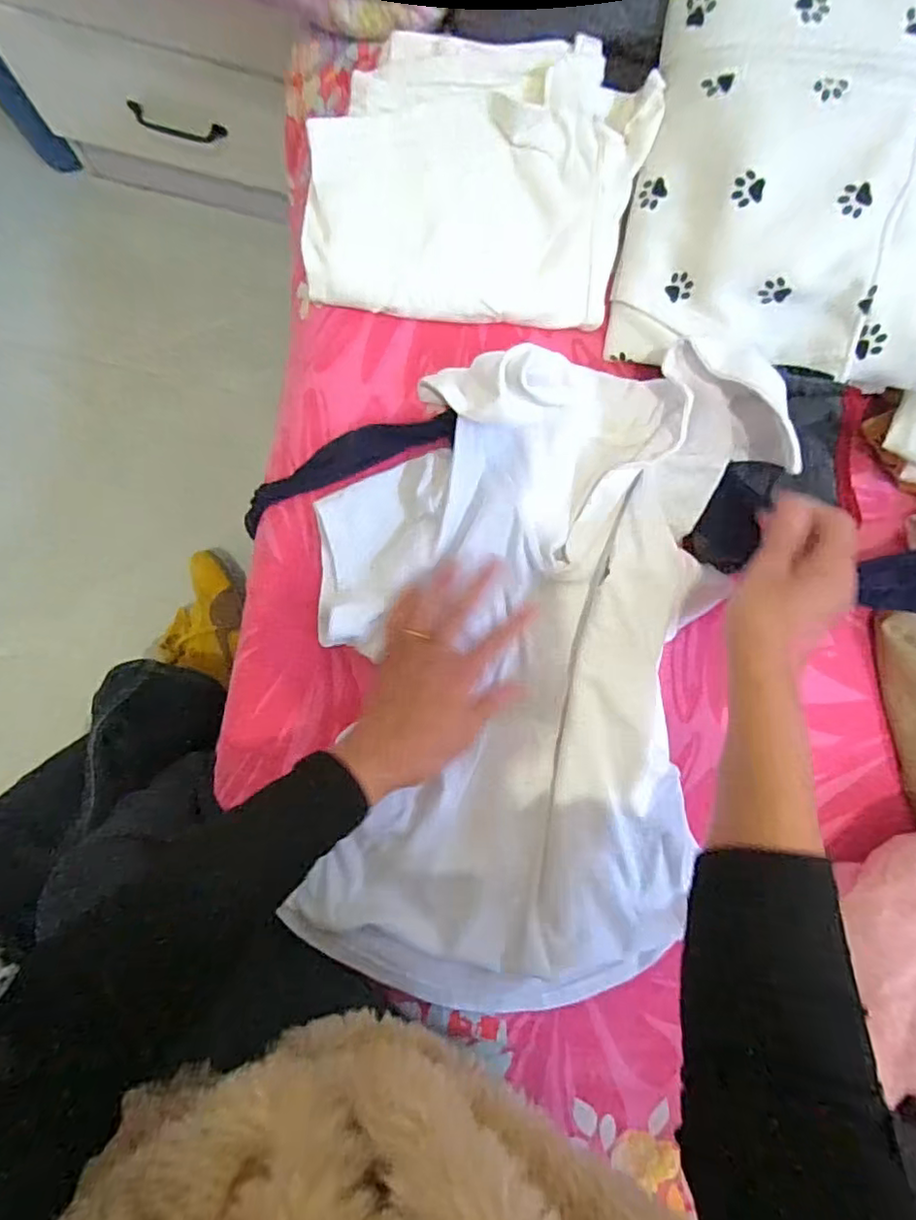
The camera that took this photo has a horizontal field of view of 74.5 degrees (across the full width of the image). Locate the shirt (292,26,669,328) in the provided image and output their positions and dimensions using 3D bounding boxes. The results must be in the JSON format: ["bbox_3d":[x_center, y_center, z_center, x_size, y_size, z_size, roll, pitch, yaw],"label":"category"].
[{"bbox_3d":[0.014,-0.326,0.457,0.248,0.051,0.185,2,87,-5],"label":"shirt"}]

